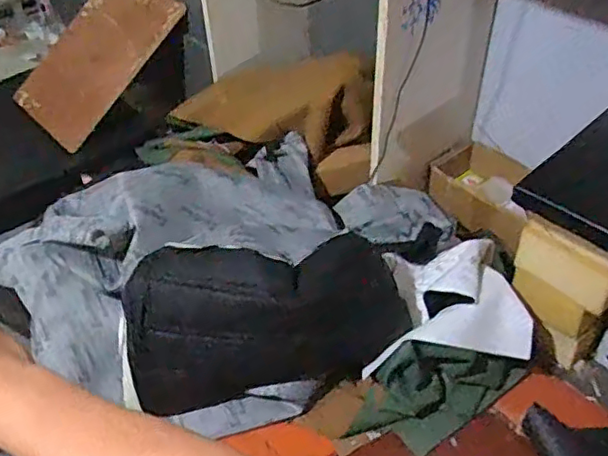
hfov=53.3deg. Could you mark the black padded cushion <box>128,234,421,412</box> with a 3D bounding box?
[{"bbox_3d":[-0.063,0.134,0.958,0.423,0.257,0.031,-15,13,-4],"label":"black padded cushion"}]

